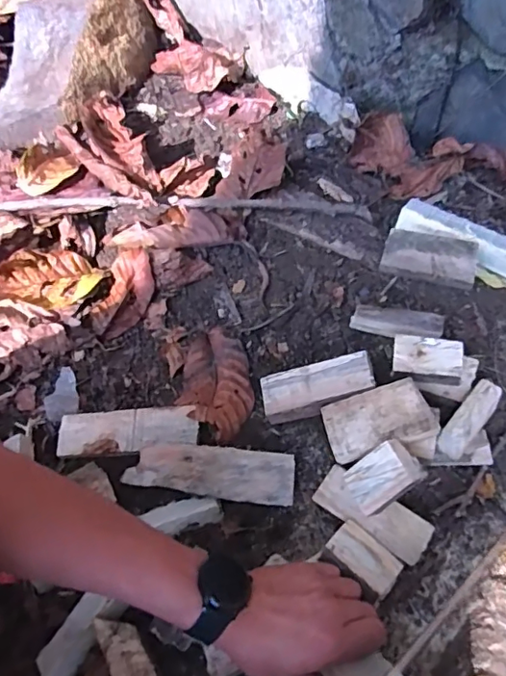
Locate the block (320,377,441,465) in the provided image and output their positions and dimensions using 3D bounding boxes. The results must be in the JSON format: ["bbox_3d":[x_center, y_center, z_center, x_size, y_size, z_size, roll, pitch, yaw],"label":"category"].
[{"bbox_3d":[0.121,0.081,0.524,0.098,0.024,0.058,-21,58,8],"label":"block"}]

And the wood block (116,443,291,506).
[{"bbox_3d":[-0.044,0.134,0.539,0.167,0.022,0.050,6,65,6],"label":"wood block"}]

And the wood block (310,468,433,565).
[{"bbox_3d":[0.112,0.166,0.509,0.106,0.022,0.040,32,70,17],"label":"wood block"}]

